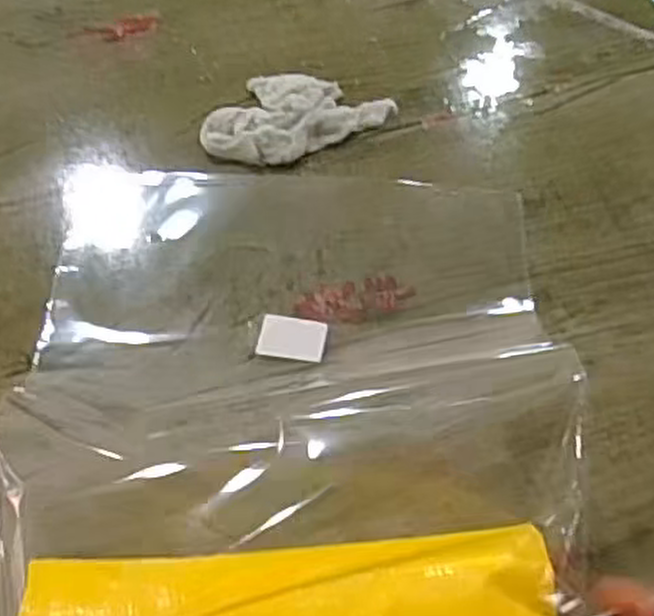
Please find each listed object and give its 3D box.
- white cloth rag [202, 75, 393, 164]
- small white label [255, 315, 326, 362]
[{"bbox_3d":[-0.025,-0.138,0.548,0.128,0.021,0.071,-29,66,-19],"label":"white cloth rag"},{"bbox_3d":[-0.021,0.017,0.468,0.039,0.004,0.029,8,60,1],"label":"small white label"}]

